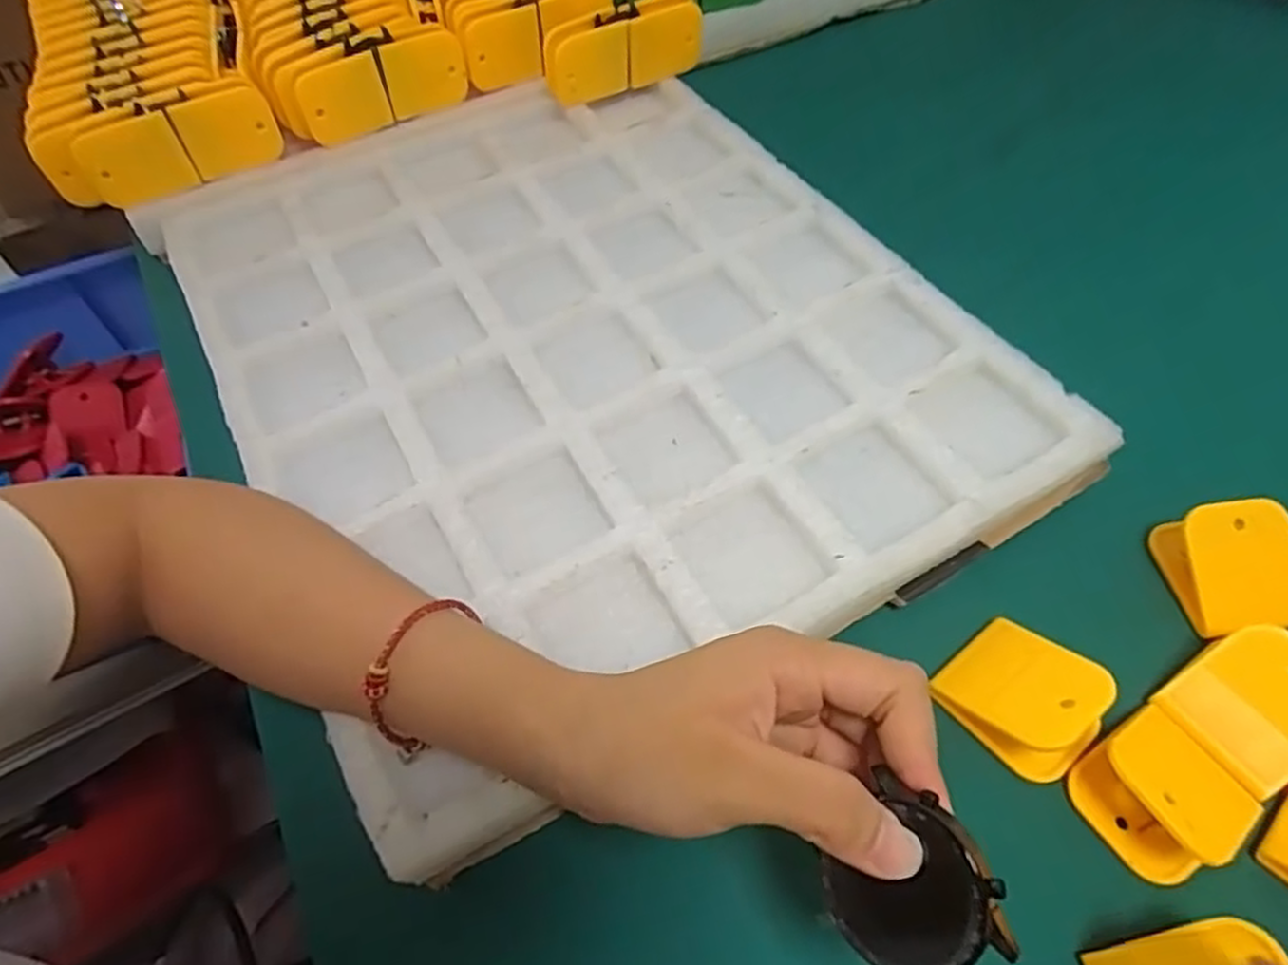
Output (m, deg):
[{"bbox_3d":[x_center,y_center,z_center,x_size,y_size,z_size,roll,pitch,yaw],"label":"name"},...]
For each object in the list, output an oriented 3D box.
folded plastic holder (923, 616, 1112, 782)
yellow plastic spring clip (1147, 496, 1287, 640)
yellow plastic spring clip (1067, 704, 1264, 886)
[{"bbox_3d":[0.151,0.084,0.296,0.047,0.027,0.056,-34,60,-20],"label":"folded plastic holder"},{"bbox_3d":[0.257,0.035,0.324,0.043,0.031,0.052,-6,54,-1],"label":"yellow plastic spring clip"},{"bbox_3d":[0.192,0.113,0.274,0.051,0.028,0.047,-28,58,-16],"label":"yellow plastic spring clip"}]

